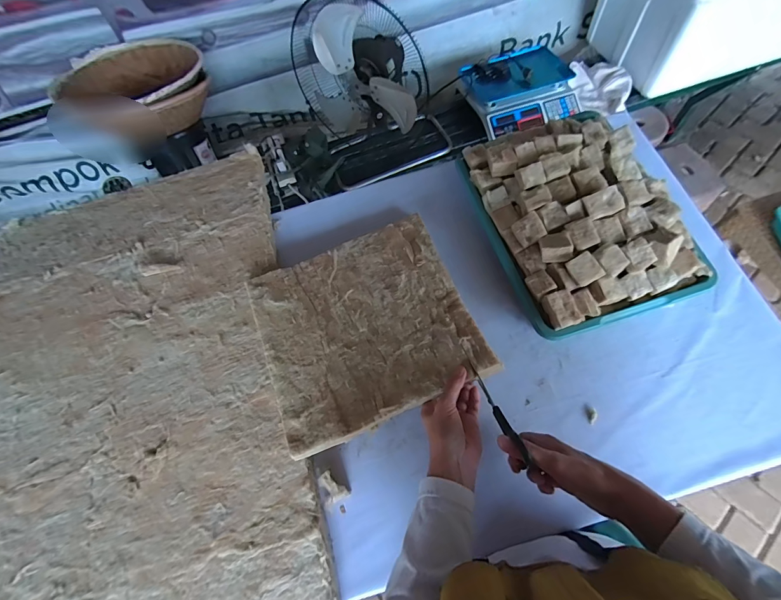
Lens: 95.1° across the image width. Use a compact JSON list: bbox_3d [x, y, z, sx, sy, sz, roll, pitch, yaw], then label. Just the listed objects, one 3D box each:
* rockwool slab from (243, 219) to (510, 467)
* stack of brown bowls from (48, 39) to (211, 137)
[{"bbox_3d":[-0.039,0.027,0.510,0.285,0.035,0.279,-22,67,-6],"label":"rockwool slab"},{"bbox_3d":[-0.761,-0.682,1.115,0.402,0.133,0.333,16,68,14],"label":"stack of brown bowls"}]

